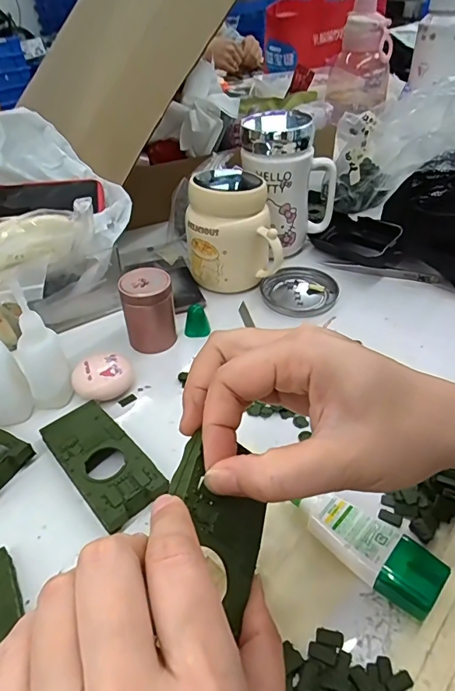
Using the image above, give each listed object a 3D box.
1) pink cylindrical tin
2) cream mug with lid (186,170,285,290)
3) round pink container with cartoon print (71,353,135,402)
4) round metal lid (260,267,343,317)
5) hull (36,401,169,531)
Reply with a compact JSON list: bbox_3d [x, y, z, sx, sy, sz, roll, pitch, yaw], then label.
[{"bbox_3d":[-0.070,-0.031,0.400,0.044,0.065,0.037,-7,42,-2],"label":"pink cylindrical tin"},{"bbox_3d":[0.004,-0.125,0.462,0.093,0.112,0.092,-4,42,1],"label":"cream mug with lid"},{"bbox_3d":[-0.101,0.029,0.366,0.047,0.026,0.037,-10,43,-6],"label":"round pink container with cartoon print"},{"bbox_3d":[0.075,-0.057,0.468,0.078,0.009,0.076,8,44,14],"label":"round metal lid"},{"bbox_3d":[-0.088,0.078,0.309,0.047,0.018,0.106,-32,49,-26],"label":"hull"}]

